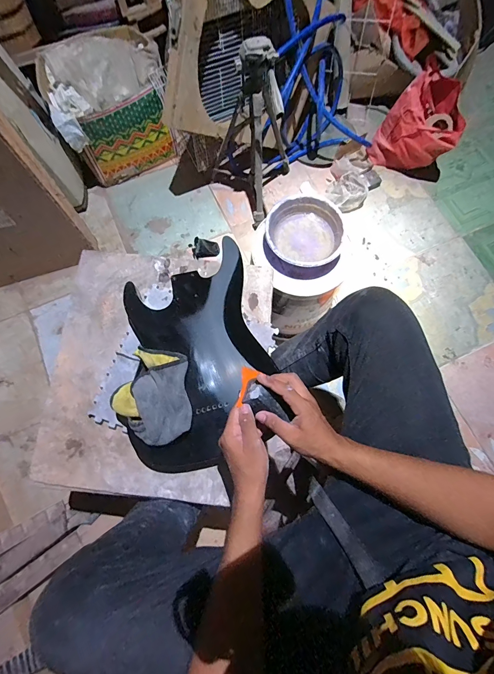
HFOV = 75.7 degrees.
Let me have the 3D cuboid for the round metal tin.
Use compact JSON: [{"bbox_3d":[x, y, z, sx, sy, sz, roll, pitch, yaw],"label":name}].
[{"bbox_3d":[0.142,-0.255,0.817,0.188,0.069,0.187,0,74,0],"label":"round metal tin"}]

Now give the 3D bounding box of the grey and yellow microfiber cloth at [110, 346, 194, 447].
[{"bbox_3d":[-0.174,0.104,0.577,0.140,0.037,0.174,-8,74,-2],"label":"grey and yellow microfiber cloth"}]

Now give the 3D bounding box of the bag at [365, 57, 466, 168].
[{"bbox_3d":[0.656,-0.789,1.209,0.279,0.291,0.163,38,78,10],"label":"bag"}]

